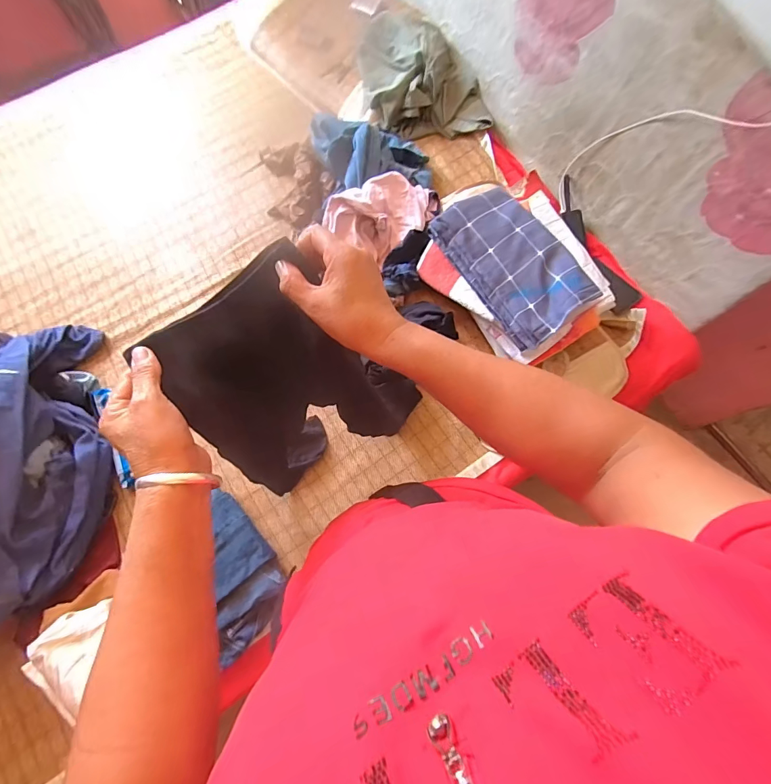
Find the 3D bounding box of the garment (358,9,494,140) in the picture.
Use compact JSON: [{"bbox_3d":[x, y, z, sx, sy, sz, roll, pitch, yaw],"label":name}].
[{"bbox_3d":[0.106,-0.858,1.112,0.335,0.151,0.261,-2,71,-2],"label":"garment"}]

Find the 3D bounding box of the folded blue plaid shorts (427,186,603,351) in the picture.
[{"bbox_3d":[0.285,-0.290,0.887,0.220,0.069,0.348,-32,75,-11],"label":"folded blue plaid shorts"}]

